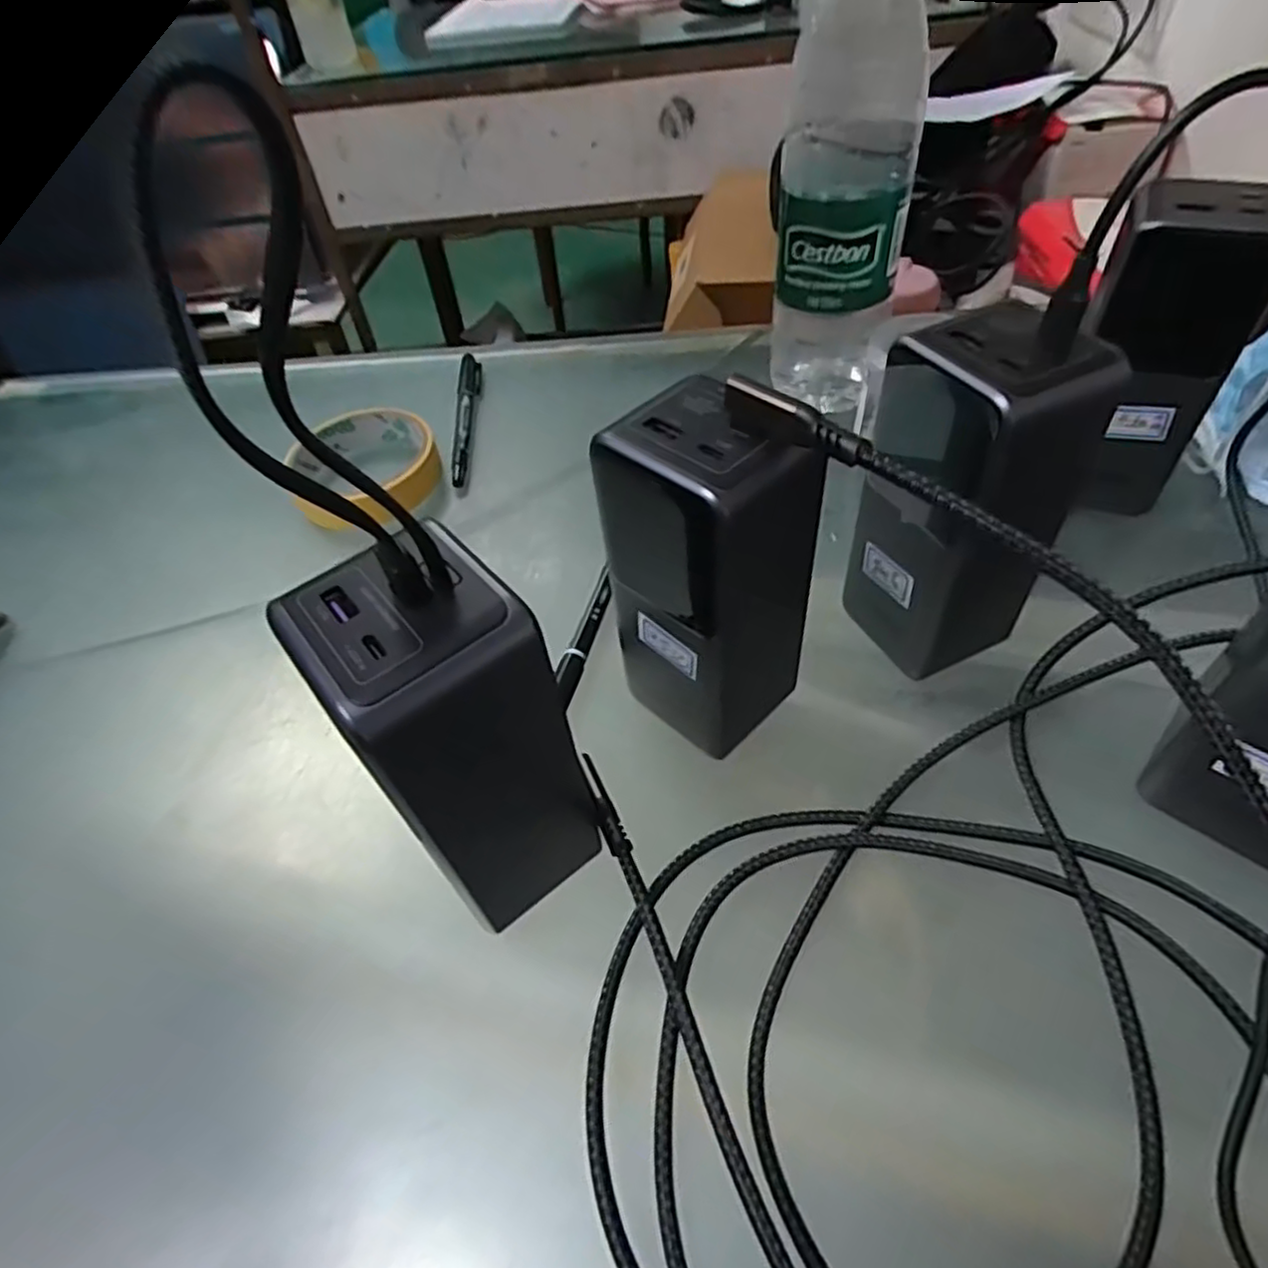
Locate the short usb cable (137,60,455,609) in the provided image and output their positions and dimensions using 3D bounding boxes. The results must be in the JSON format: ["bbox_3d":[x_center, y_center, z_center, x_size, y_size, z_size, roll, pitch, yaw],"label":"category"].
[{"bbox_3d":[-0.058,-0.038,0.129,0.029,0.097,0.009,-35,54,-22],"label":"short usb cable"}]

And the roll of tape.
[{"bbox_3d":[-0.156,-0.099,0.413,0.084,0.022,0.087,-3,49,4],"label":"roll of tape"}]

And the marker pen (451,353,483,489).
[{"bbox_3d":[-0.104,-0.136,0.446,0.014,0.012,0.131,-6,49,1],"label":"marker pen"}]

